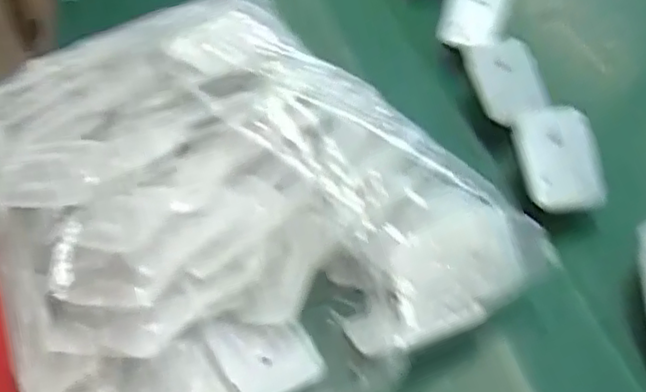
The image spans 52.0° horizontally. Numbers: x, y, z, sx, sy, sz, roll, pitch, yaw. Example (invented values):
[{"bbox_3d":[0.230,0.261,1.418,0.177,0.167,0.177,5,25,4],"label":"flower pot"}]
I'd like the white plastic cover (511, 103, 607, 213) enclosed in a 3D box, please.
[{"bbox_3d":[0.150,-0.024,0.421,0.047,0.009,0.069,-10,72,8],"label":"white plastic cover"}]

